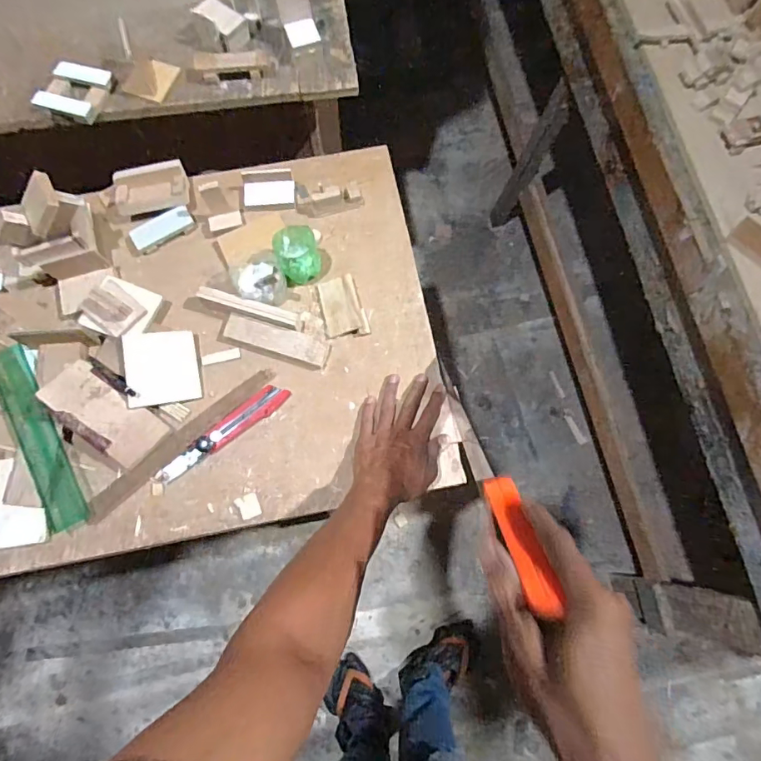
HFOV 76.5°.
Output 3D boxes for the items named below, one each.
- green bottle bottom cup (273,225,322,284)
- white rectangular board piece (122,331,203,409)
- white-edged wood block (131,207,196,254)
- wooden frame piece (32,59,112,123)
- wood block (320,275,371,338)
[{"bbox_3d":[-0.112,-0.177,0.658,0.056,0.063,0.057,0,73,1],"label":"green bottle bottom cup"},{"bbox_3d":[-0.285,-0.016,0.632,0.087,0.005,0.095,-8,79,-19],"label":"white rectangular board piece"},{"bbox_3d":[-0.312,-0.216,0.694,0.088,0.017,0.035,-32,75,-9],"label":"white-edged wood block"},{"bbox_3d":[-0.470,-0.448,0.747,0.096,0.018,0.091,19,75,3],"label":"wooden frame piece"},{"bbox_3d":[-0.052,-0.102,0.668,0.057,0.012,0.089,-14,73,-4],"label":"wood block"}]

